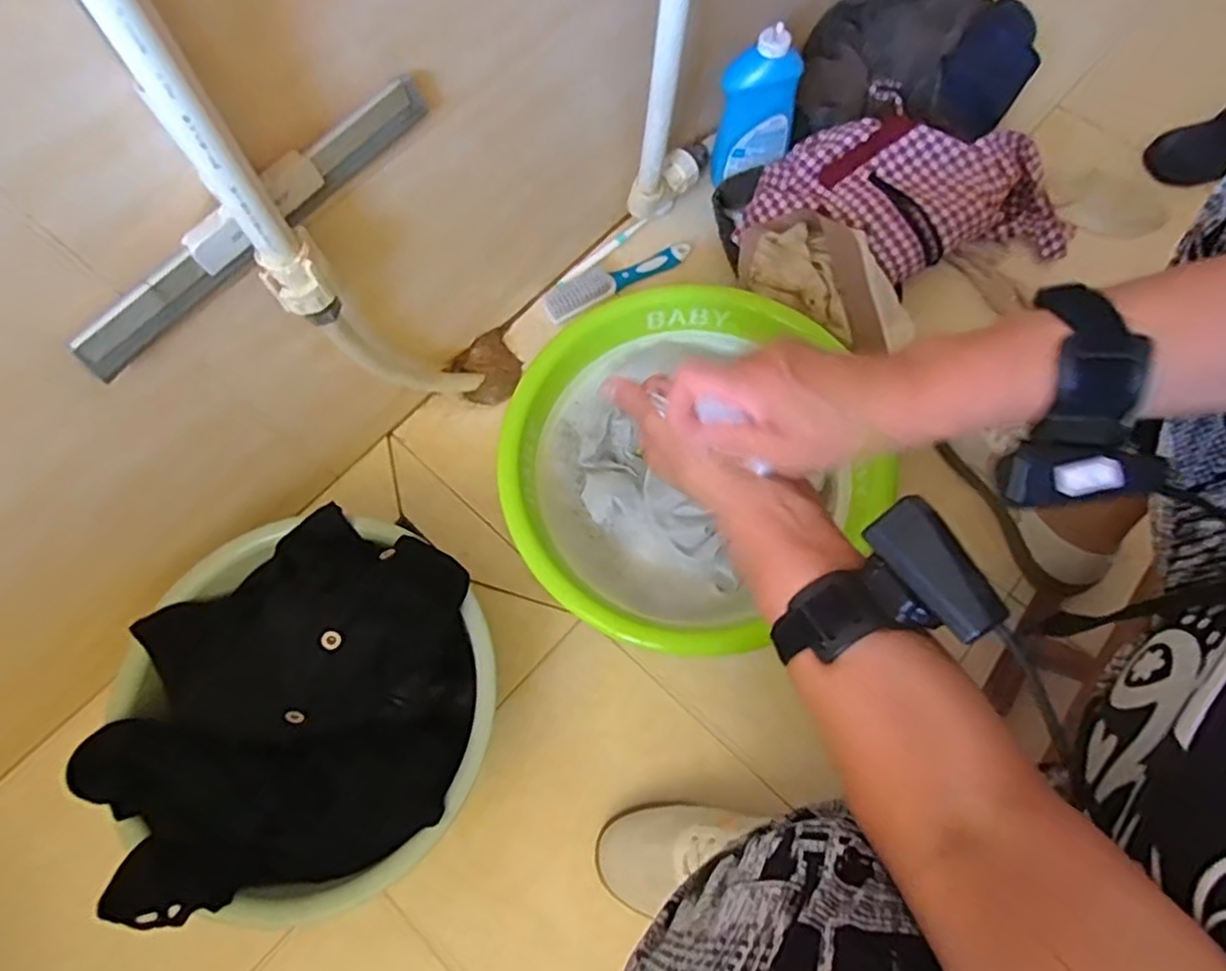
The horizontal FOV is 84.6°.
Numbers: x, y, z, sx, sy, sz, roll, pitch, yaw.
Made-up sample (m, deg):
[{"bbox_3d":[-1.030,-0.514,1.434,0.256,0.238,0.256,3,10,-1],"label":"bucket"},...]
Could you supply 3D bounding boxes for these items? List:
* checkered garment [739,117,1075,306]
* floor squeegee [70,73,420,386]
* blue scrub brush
[{"bbox_3d":[0.328,-0.304,0.734,0.366,0.089,0.163,8,71,5],"label":"checkered garment"},{"bbox_3d":[-0.234,-0.177,0.451,0.020,0.044,0.281,41,77,14],"label":"floor squeegee"},{"bbox_3d":[0.008,-0.243,0.779,0.187,0.030,0.042,-28,72,-8],"label":"blue scrub brush"}]

